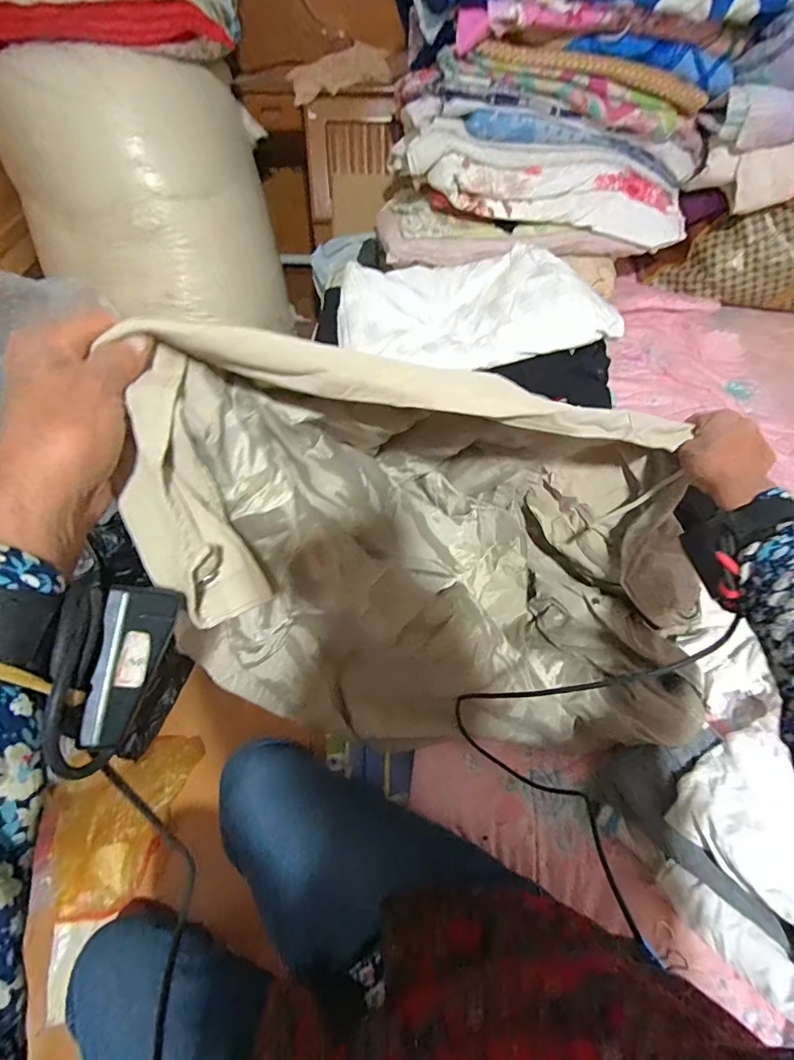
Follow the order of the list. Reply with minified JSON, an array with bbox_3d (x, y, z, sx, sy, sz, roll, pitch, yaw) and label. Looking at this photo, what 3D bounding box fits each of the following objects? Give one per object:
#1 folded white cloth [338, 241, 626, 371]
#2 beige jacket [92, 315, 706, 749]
[{"bbox_3d":[0.145,-0.458,0.976,0.536,0.092,0.294,-10,55,-8],"label":"folded white cloth"},{"bbox_3d":[0.090,0.010,0.482,0.476,0.456,0.294,-1,54,-1],"label":"beige jacket"}]

